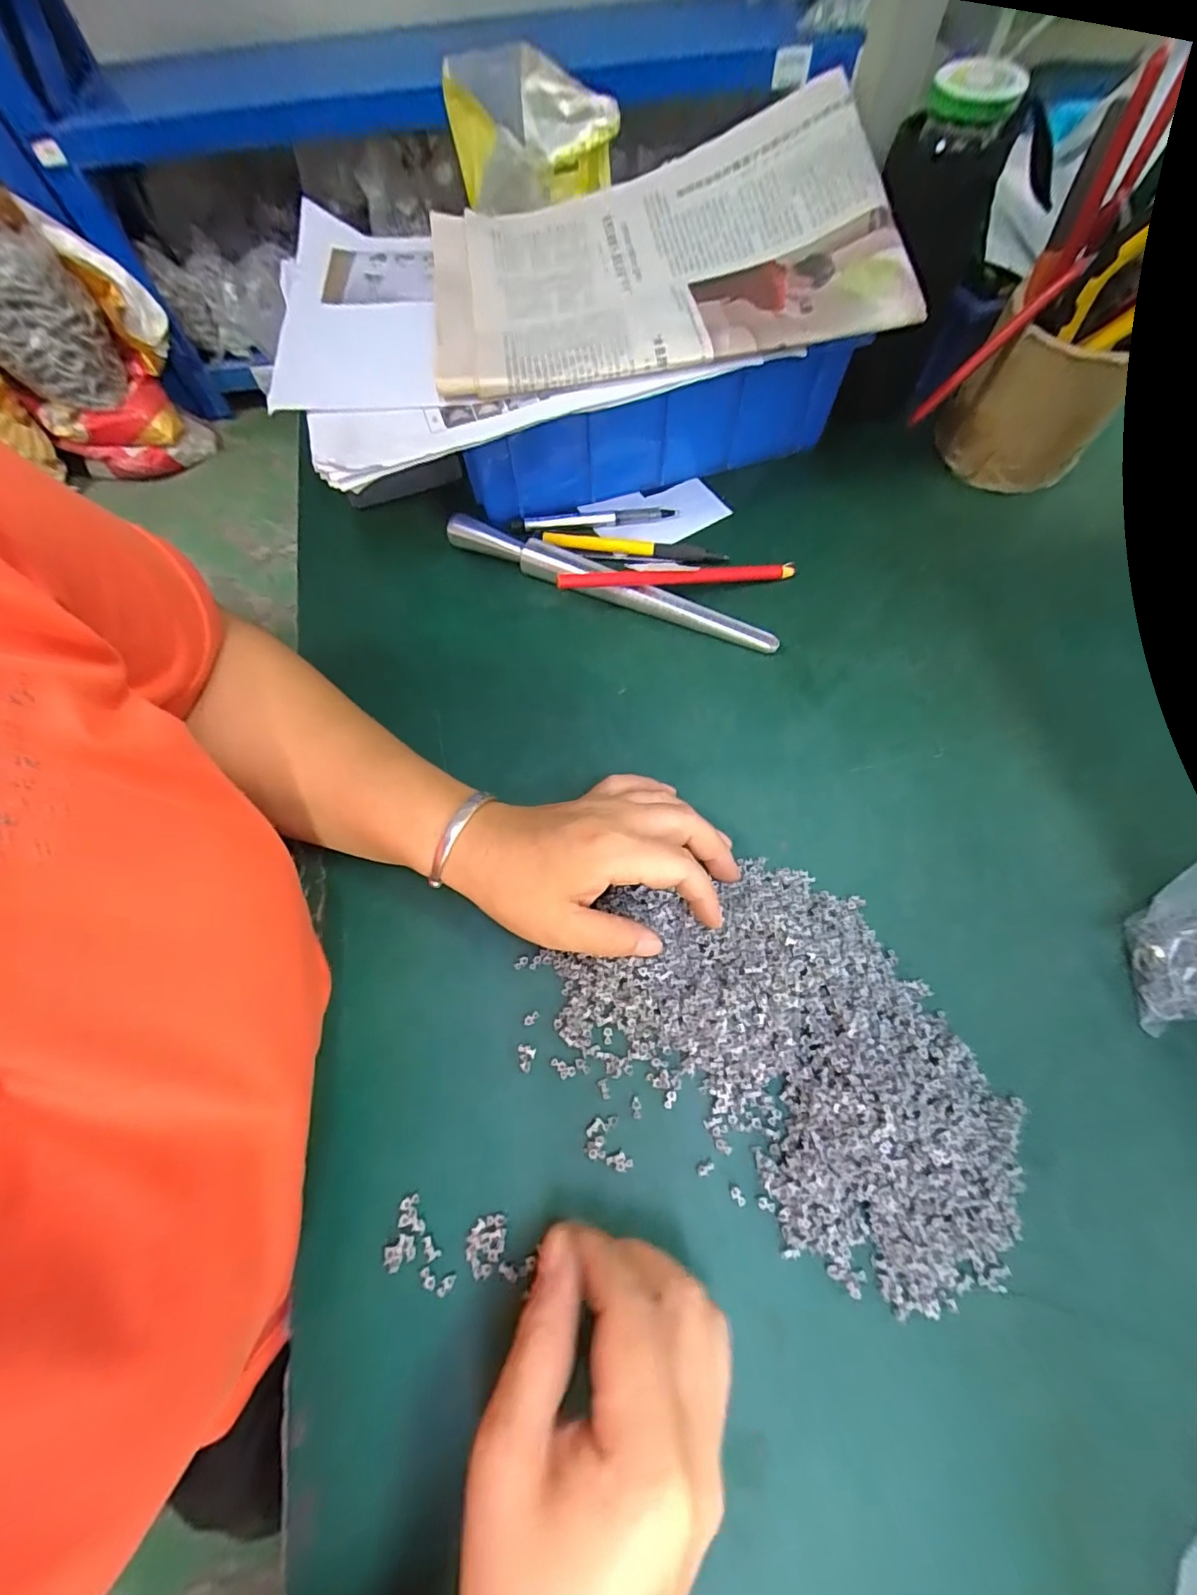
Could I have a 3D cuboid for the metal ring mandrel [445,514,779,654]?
[{"bbox_3d":[0.003,-0.147,0.369,0.243,0.022,0.018,24,69,12],"label":"metal ring mandrel"}]

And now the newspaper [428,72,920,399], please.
[{"bbox_3d":[0.022,-0.360,0.351,0.280,0.040,0.238,-11,69,8],"label":"newspaper"}]

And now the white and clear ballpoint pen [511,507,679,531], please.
[{"bbox_3d":[-0.003,-0.210,0.402,0.121,0.007,0.016,-4,66,0],"label":"white and clear ballpoint pen"}]

